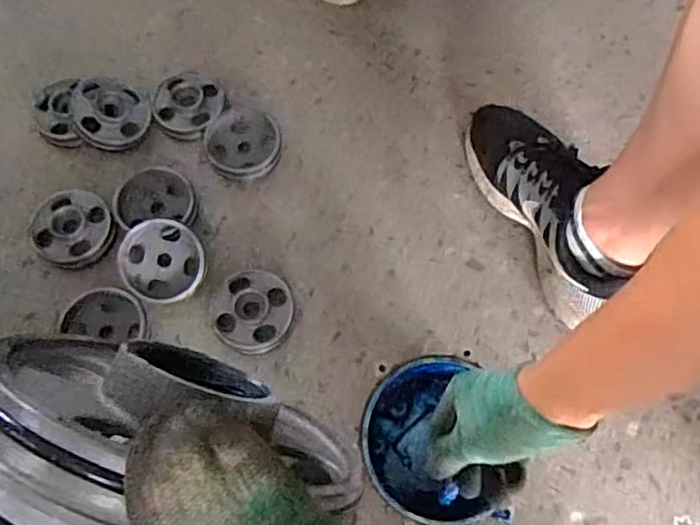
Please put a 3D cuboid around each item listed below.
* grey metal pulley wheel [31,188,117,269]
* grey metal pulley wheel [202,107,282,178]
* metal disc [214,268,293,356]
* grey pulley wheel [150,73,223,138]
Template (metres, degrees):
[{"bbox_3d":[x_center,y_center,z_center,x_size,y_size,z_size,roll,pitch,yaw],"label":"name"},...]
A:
[{"bbox_3d":[-0.306,-0.038,0.684,0.090,0.023,0.084,0,69,-1],"label":"grey metal pulley wheel"},{"bbox_3d":[-0.123,-0.138,0.727,0.085,0.021,0.086,0,69,-1],"label":"grey metal pulley wheel"},{"bbox_3d":[-0.103,0.050,0.655,0.084,0.029,0.089,0,69,-1],"label":"metal disc"},{"bbox_3d":[-0.193,-0.189,0.747,0.079,0.030,0.083,2,69,0],"label":"grey pulley wheel"}]

